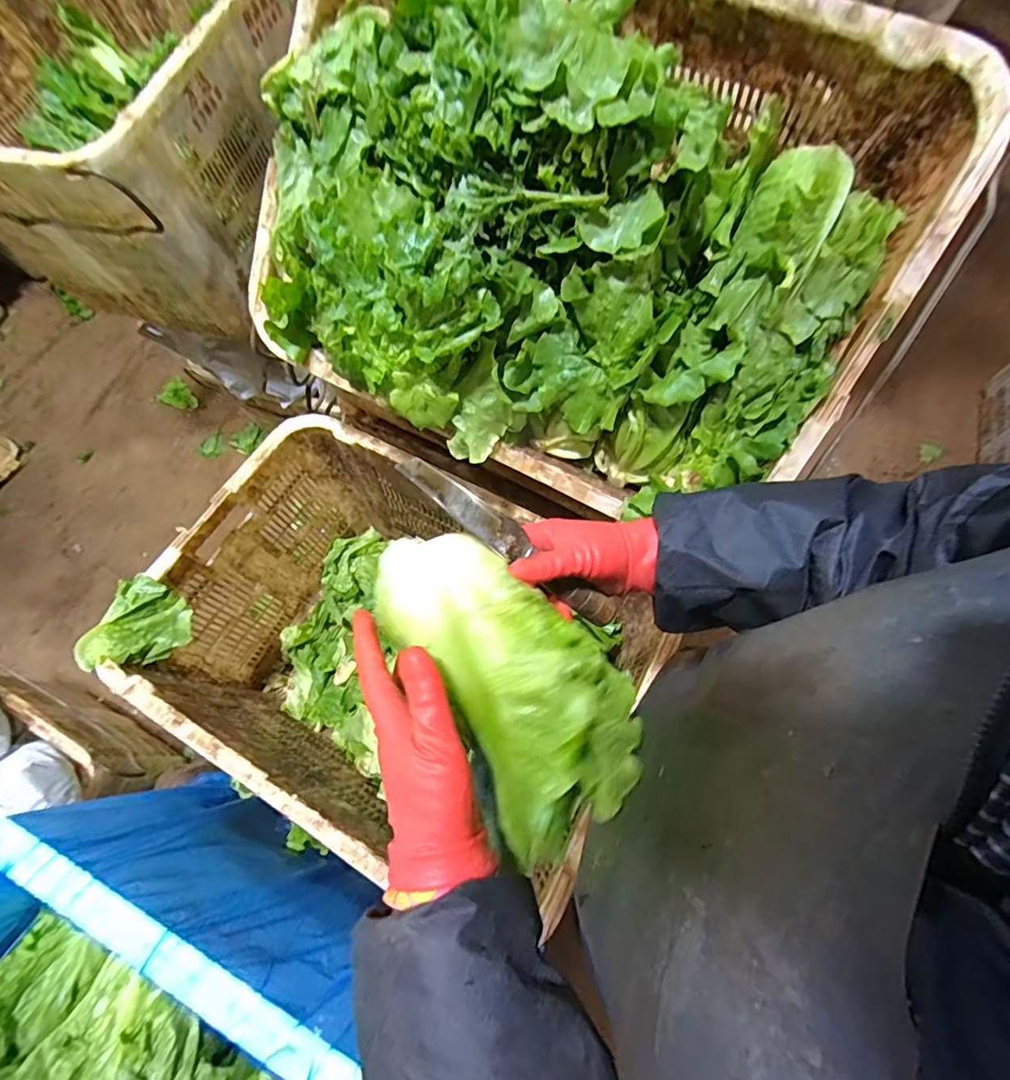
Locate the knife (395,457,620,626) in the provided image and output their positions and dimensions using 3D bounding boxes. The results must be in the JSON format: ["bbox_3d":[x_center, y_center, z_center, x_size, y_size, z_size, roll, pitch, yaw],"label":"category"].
[{"bbox_3d":[0.007,0.004,0.373,0.198,0.015,0.025,37,71,-18],"label":"knife"}]

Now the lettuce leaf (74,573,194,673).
[{"bbox_3d":[-0.493,0.123,0.667,0.103,0.057,0.135,26,72,9],"label":"lettuce leaf"}]

